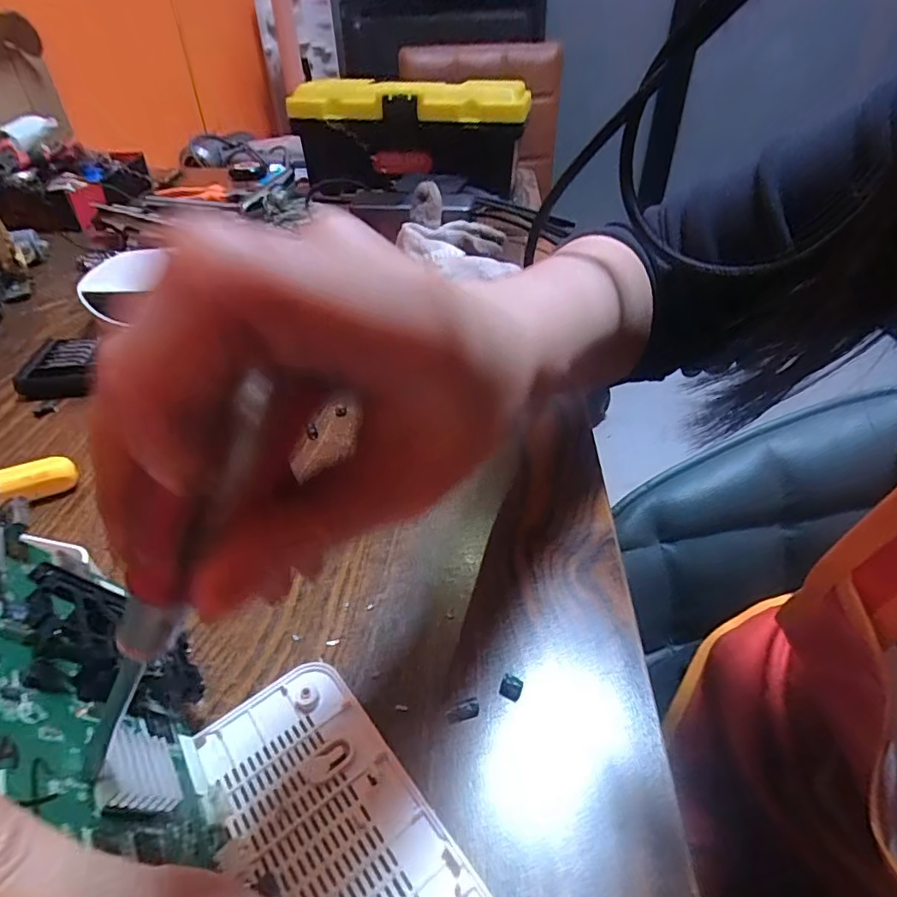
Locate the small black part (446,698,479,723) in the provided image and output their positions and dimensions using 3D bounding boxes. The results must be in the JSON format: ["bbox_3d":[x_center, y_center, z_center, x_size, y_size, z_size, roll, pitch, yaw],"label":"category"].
[{"bbox_3d":[0.006,0.103,0.216,0.014,0.005,0.008,-12,41,-14],"label":"small black part"}]

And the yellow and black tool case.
[{"bbox_3d":[-0.049,-0.402,0.713,0.298,0.129,0.126,0,40,2],"label":"yellow and black tool case"}]

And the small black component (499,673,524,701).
[{"bbox_3d":[0.026,0.098,0.223,0.009,0.006,0.007,15,41,18],"label":"small black component"}]

